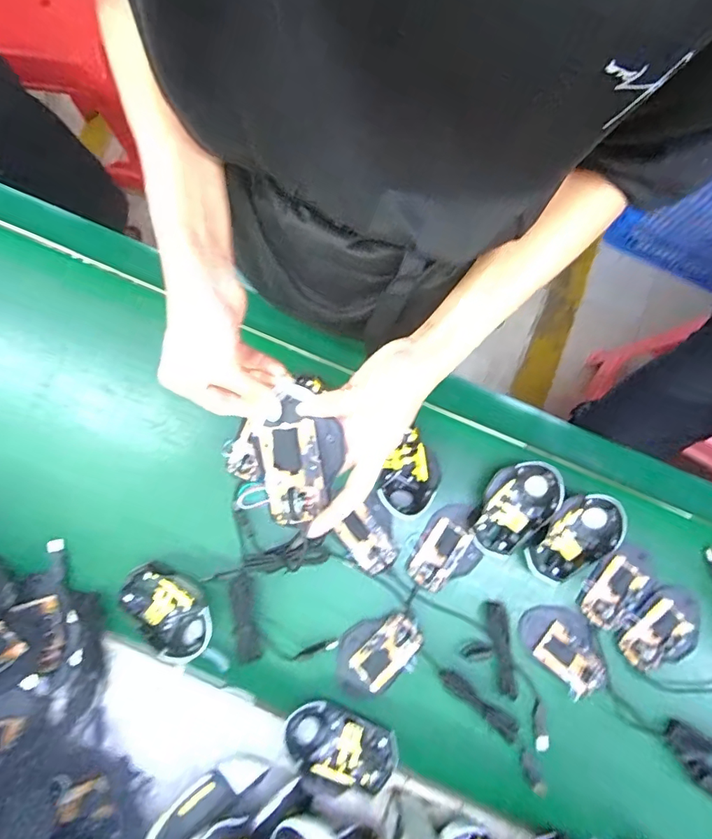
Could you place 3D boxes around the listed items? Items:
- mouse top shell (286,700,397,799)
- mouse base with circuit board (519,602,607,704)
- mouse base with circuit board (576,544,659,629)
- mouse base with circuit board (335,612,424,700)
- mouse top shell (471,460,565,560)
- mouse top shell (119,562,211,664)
[{"bbox_3d":[-0.018,0.352,0.495,0.117,0.038,0.062,23,79,0],"label":"mouse top shell"},{"bbox_3d":[0.244,0.263,0.532,0.070,0.011,0.101,-44,85,-10],"label":"mouse base with circuit board"},{"bbox_3d":[0.315,0.198,0.546,0.062,0.012,0.107,42,80,4],"label":"mouse base with circuit board"},{"bbox_3d":[0.023,0.271,0.528,0.108,0.030,0.072,-43,85,-10],"label":"mouse base with circuit board"},{"bbox_3d":[0.187,0.103,0.550,0.074,0.044,0.124,43,80,4],"label":"mouse top shell"},{"bbox_3d":[-0.212,0.215,0.521,0.076,0.029,0.116,-43,85,-10],"label":"mouse top shell"}]

